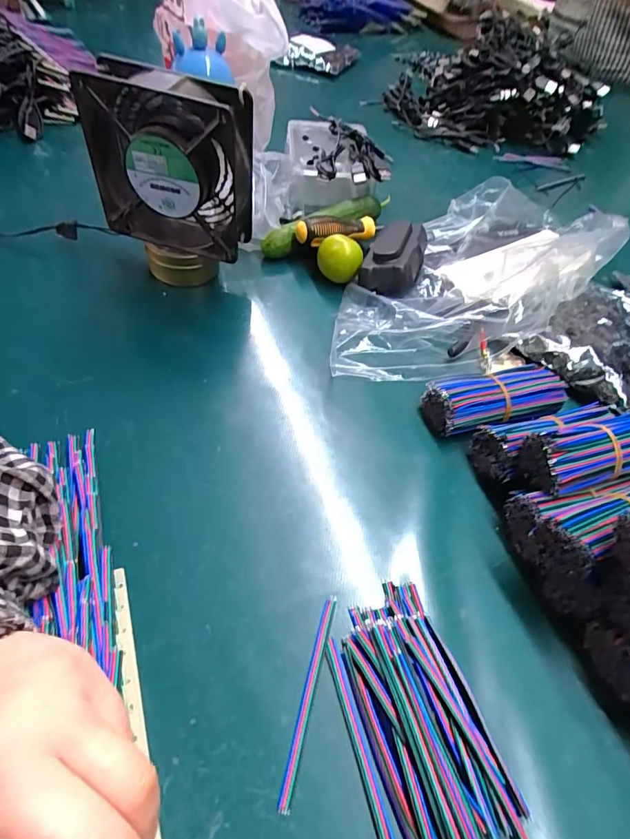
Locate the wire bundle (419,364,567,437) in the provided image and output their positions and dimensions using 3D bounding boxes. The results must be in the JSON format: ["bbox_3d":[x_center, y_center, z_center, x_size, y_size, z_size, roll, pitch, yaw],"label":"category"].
[{"bbox_3d":[0.139,-0.014,0.352,0.100,0.038,0.043,-11,55,-14],"label":"wire bundle"}]

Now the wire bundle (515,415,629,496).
[{"bbox_3d":[0.183,0.022,0.293,0.097,0.043,0.037,-11,55,-14],"label":"wire bundle"}]

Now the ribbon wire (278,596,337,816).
[{"bbox_3d":[-0.002,0.142,0.235,0.006,0.004,0.098,14,53,5],"label":"ribbon wire"}]

